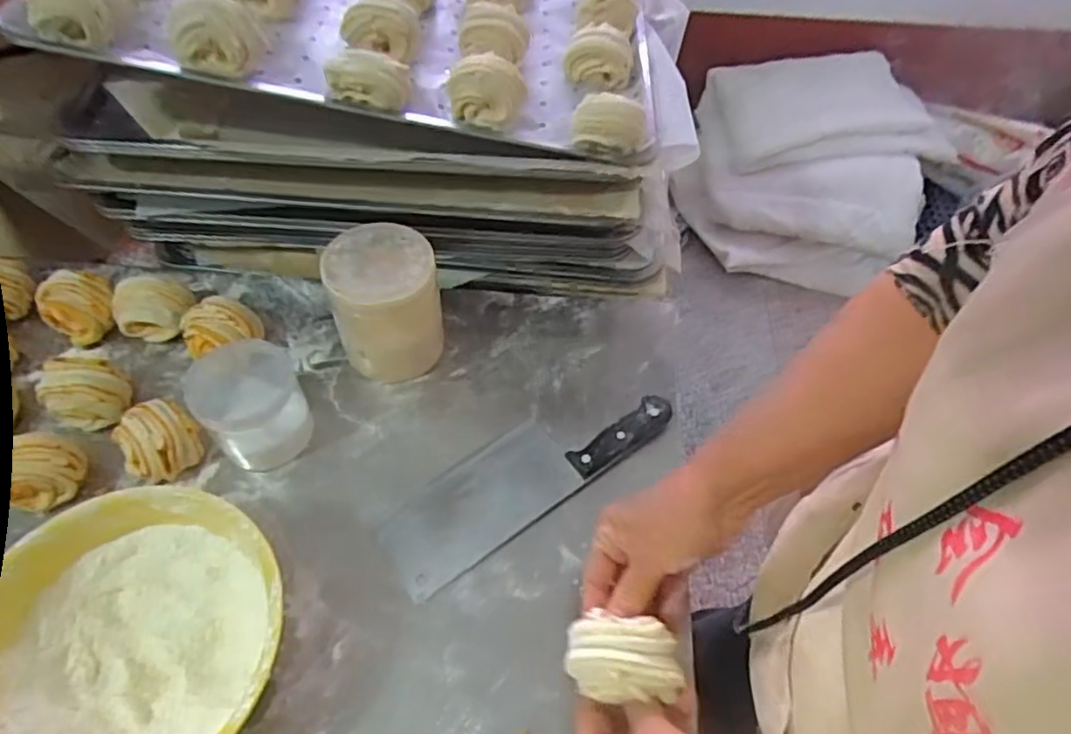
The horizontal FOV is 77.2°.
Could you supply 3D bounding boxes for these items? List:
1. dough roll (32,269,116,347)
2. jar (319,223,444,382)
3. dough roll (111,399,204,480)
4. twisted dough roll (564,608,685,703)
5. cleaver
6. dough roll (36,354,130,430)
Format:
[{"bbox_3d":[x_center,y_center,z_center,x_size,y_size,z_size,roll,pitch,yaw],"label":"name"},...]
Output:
[{"bbox_3d":[-0.454,-0.062,0.666,0.059,0.057,0.065,38,62,21],"label":"dough roll"},{"bbox_3d":[-0.139,-0.058,0.631,0.090,0.128,0.099,1,56,-2],"label":"jar"},{"bbox_3d":[-0.327,0.065,0.587,0.059,0.053,0.057,1,56,-2],"label":"dough roll"},{"bbox_3d":[0.054,0.180,0.422,0.066,0.031,0.050,2,56,-1],"label":"twisted dough roll"},{"bbox_3d":[-0.008,0.091,0.596,0.270,0.024,0.087,-30,62,-20],"label":"cleaver"},{"bbox_3d":[-0.409,0.023,0.612,0.068,0.055,0.058,5,56,1],"label":"dough roll"}]

